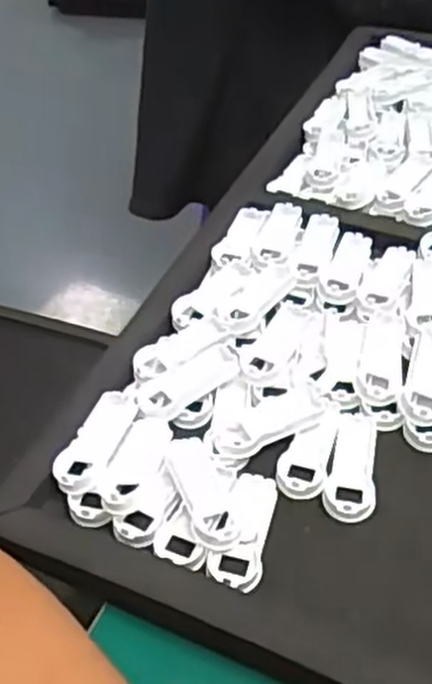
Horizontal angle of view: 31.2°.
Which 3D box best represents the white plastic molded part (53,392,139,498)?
[{"bbox_3d":[-0.057,0.047,0.371,0.021,0.010,0.057,15,48,16],"label":"white plastic molded part"}]

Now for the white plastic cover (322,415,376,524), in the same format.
[{"bbox_3d":[0.066,0.058,0.367,0.023,0.006,0.058,11,47,12],"label":"white plastic cover"}]

